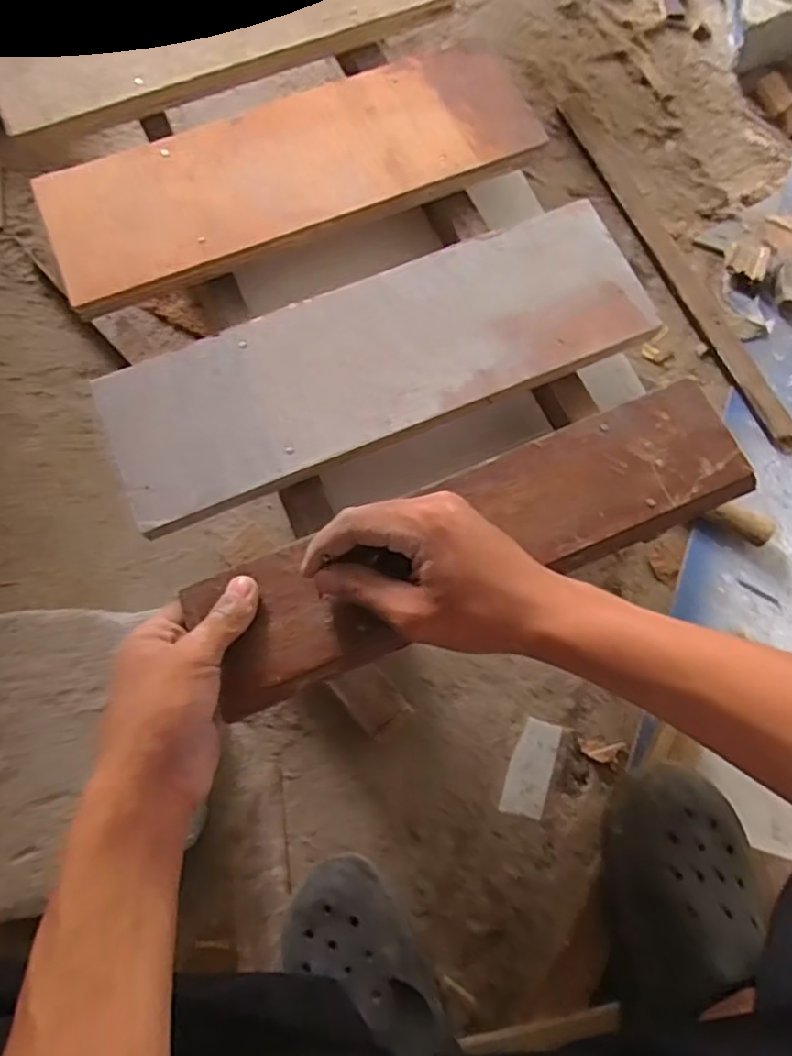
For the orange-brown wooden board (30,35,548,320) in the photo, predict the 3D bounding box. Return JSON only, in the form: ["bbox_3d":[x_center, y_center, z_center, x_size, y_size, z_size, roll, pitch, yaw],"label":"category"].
[{"bbox_3d":[-0.074,-0.261,0.460,0.347,0.016,0.116,-22,78,-7],"label":"orange-brown wooden board"}]

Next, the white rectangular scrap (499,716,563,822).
[{"bbox_3d":[0.130,0.229,0.611,0.039,0.004,0.088,18,77,3],"label":"white rectangular scrap"}]

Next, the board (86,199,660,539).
[{"bbox_3d":[-0.011,-0.112,0.415,0.351,0.015,0.114,-22,78,-7],"label":"board"}]

